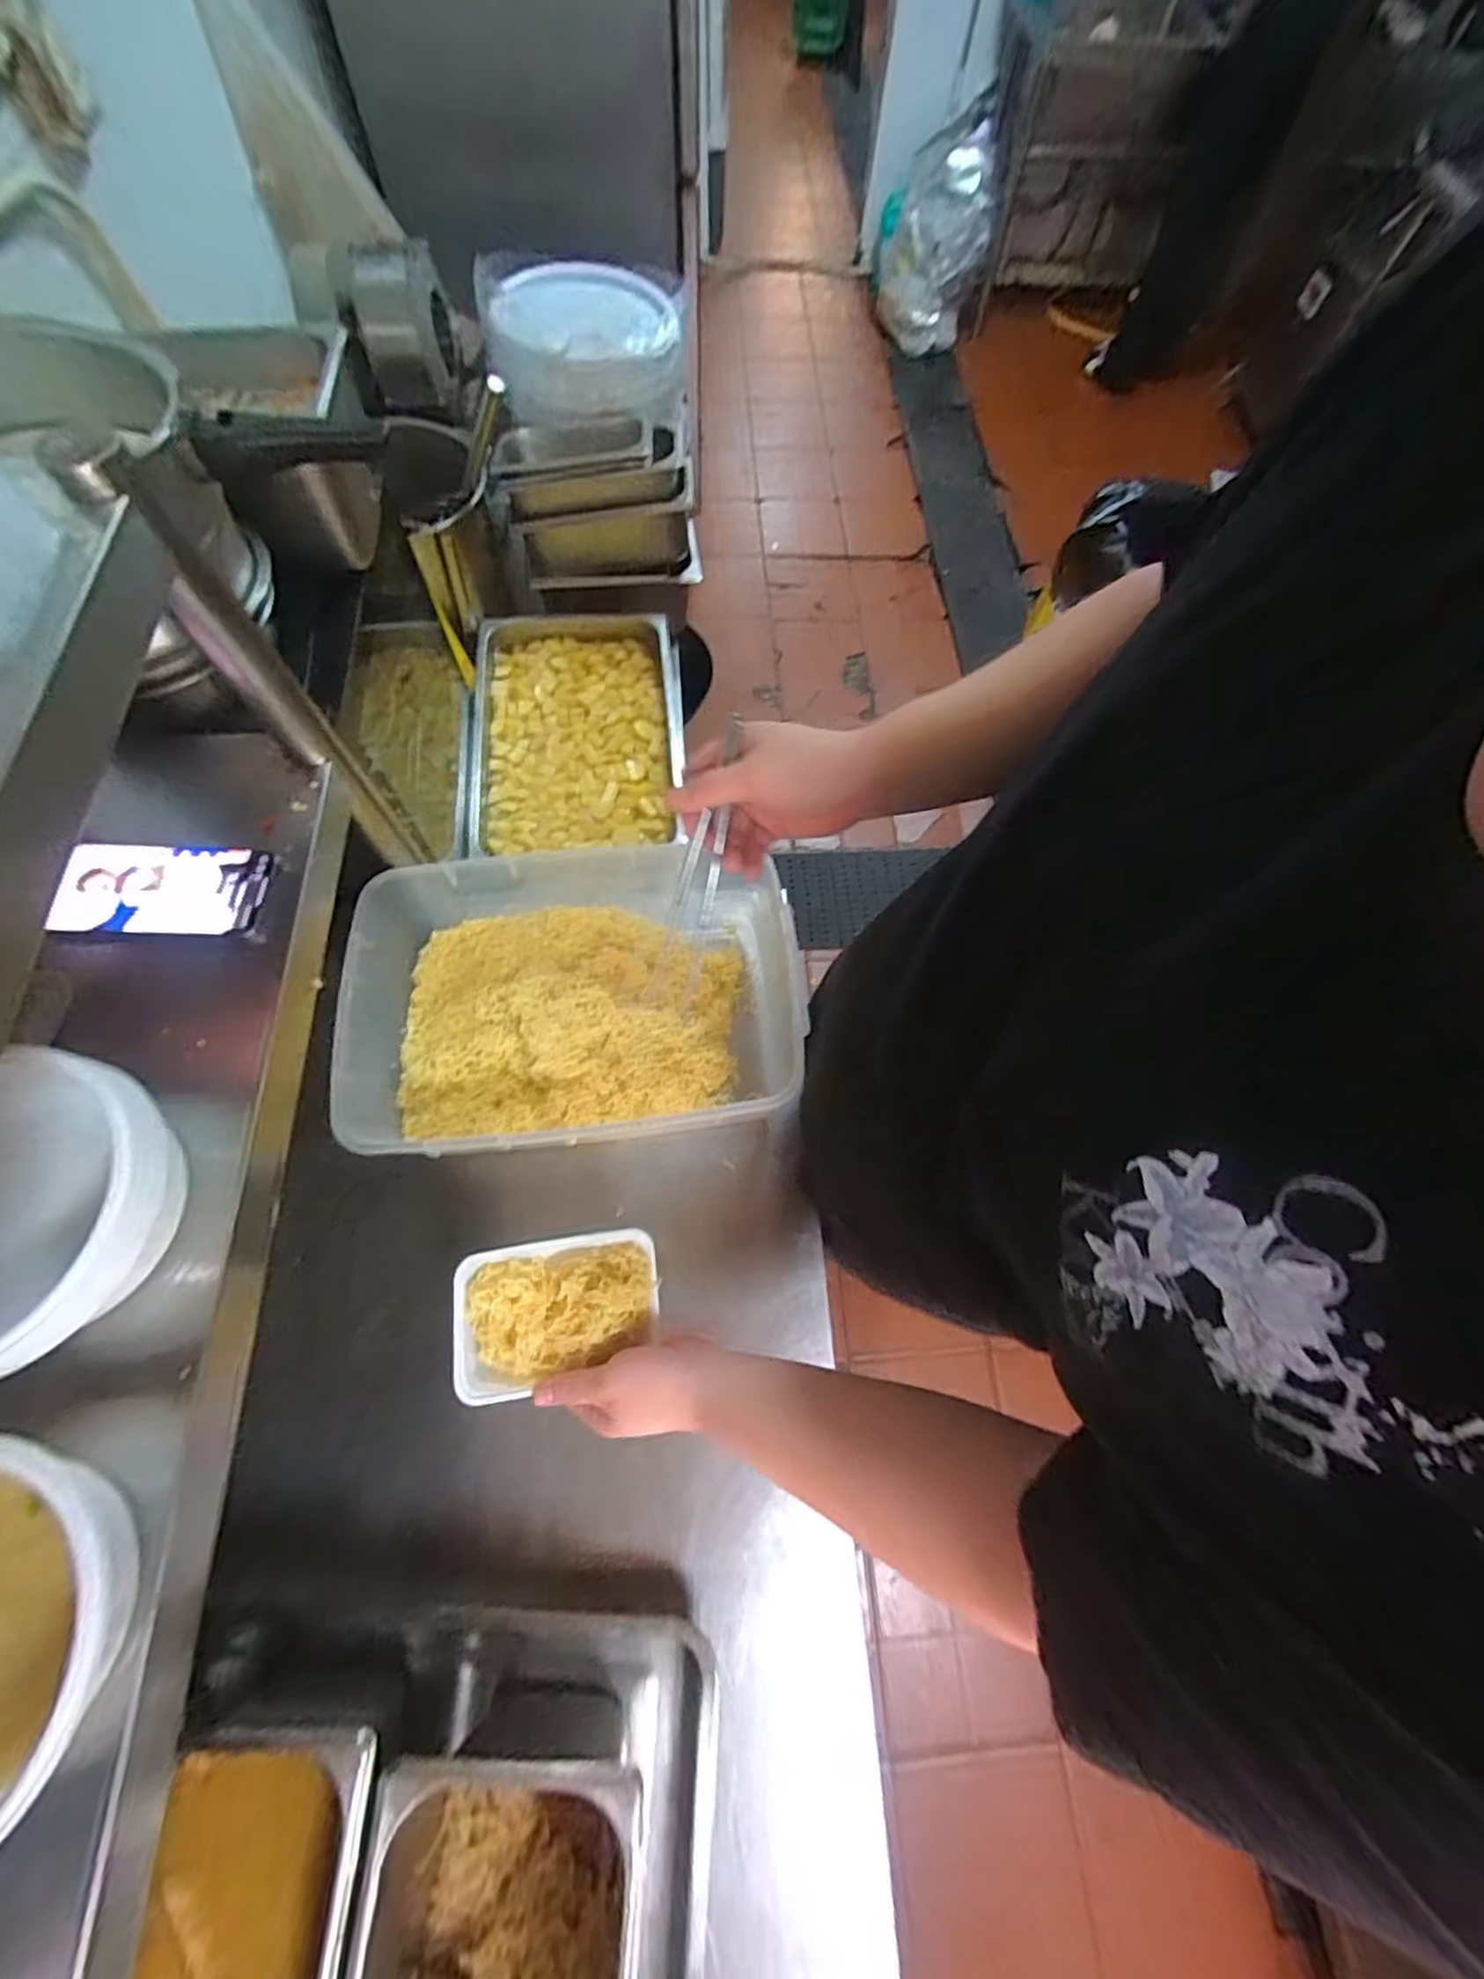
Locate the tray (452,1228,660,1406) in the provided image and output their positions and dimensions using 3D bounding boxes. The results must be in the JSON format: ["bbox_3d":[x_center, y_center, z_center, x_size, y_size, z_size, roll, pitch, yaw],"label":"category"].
[{"bbox_3d":[-0.157,0.272,0.551,0.166,0.028,0.113,-7,68,-5],"label":"tray"}]

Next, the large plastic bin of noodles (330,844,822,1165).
[{"bbox_3d":[-0.168,0.019,0.707,0.453,0.143,0.301,-8,68,-5],"label":"large plastic bin of noodles"}]

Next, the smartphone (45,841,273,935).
[{"bbox_3d":[-0.430,-0.075,0.483,0.139,0.012,0.077,0,68,-2],"label":"smartphone"}]

